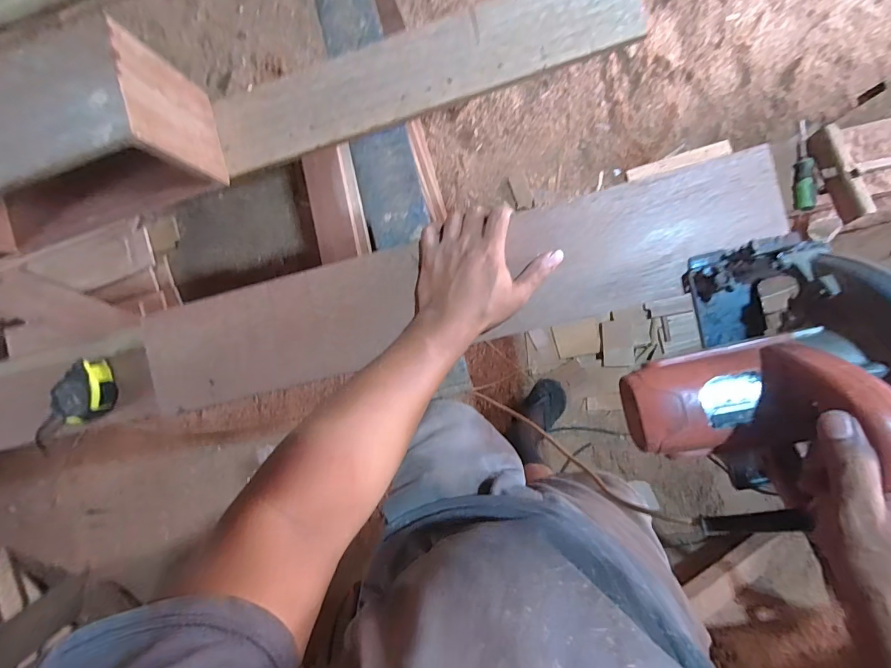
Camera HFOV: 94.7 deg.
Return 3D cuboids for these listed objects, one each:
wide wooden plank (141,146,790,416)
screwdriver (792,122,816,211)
[{"bbox_3d":[-0.011,-0.043,0.476,0.726,0.016,0.126,-14,91,8],"label":"wide wooden plank"},{"bbox_3d":[0.763,-0.361,0.875,0.027,0.040,0.194,0,92,8],"label":"screwdriver"}]

